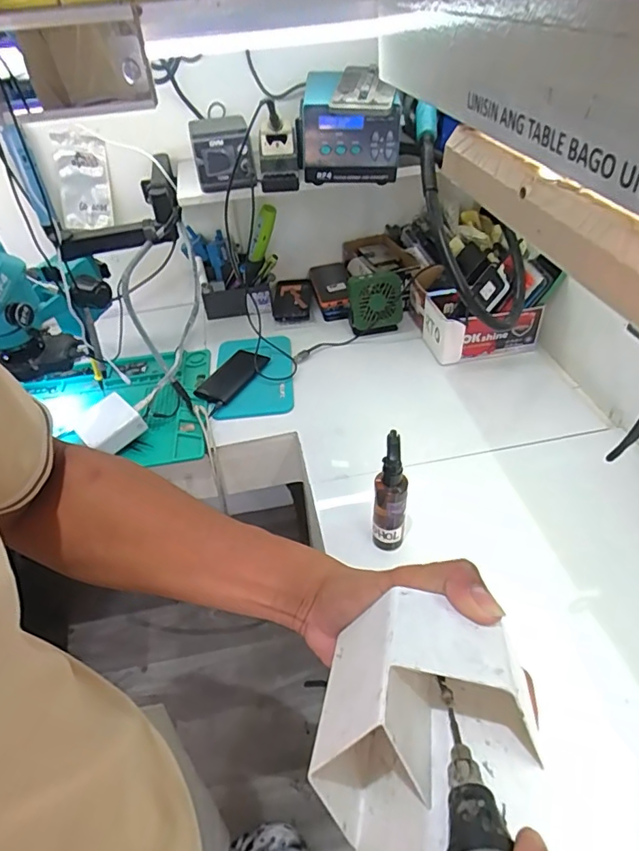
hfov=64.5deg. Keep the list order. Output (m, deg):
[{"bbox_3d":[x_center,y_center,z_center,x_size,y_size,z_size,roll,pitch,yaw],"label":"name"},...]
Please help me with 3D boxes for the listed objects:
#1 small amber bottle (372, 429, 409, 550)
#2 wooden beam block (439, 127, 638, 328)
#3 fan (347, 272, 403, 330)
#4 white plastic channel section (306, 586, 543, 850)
[{"bbox_3d":[0.082,0.084,0.591,0.038,0.170,0.038,3,43,8],"label":"small amber bottle"},{"bbox_3d":[0.152,-0.154,0.359,0.021,0.045,0.286,-11,42,-6],"label":"wooden beam block"},{"bbox_3d":[0.108,-0.236,0.981,0.101,0.106,0.055,-4,42,1],"label":"fan"},{"bbox_3d":[0.056,0.164,0.259,0.110,0.107,0.136,6,26,10],"label":"white plastic channel section"}]

